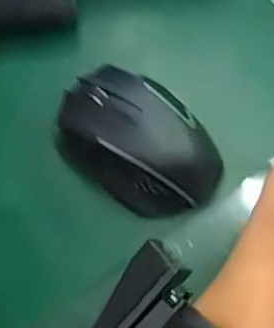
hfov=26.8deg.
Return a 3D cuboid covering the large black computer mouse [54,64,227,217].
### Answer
[{"bbox_3d":[0.001,-0.018,0.386,0.121,0.040,0.076,37,72,13],"label":"large black computer mouse"}]

